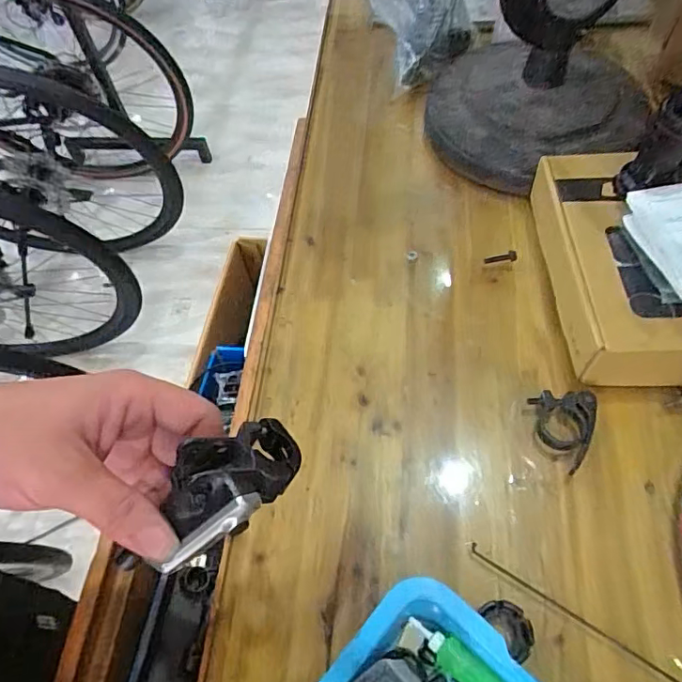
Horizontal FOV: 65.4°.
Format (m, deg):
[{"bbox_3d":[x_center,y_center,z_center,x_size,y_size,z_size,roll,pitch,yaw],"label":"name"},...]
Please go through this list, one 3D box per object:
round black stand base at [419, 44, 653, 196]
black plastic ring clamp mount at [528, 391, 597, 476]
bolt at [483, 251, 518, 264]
[{"bbox_3d":[0.215,-0.273,0.608,0.228,0.062,0.209,-2,59,3],"label":"round black stand base"},{"bbox_3d":[0.186,0.073,0.428,0.049,0.018,0.067,-10,59,-2],"label":"black plastic ring clamp mount"},{"bbox_3d":[0.159,-0.081,0.529,0.032,0.006,0.011,-10,59,-2],"label":"bolt"}]

